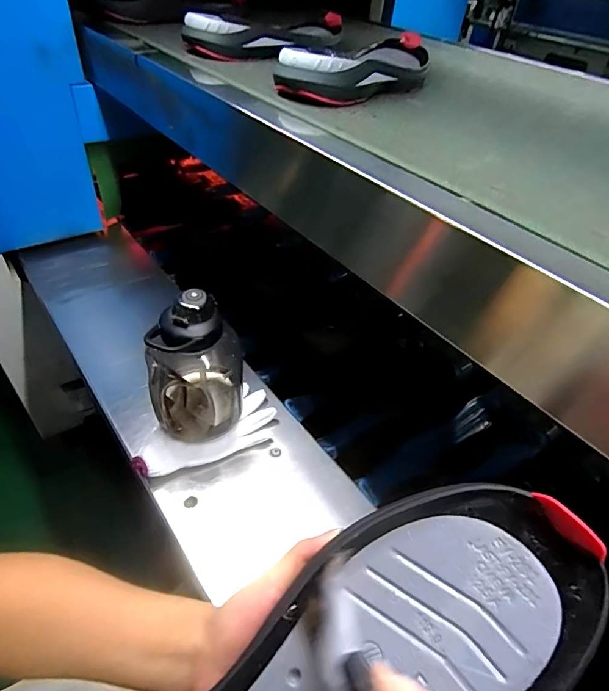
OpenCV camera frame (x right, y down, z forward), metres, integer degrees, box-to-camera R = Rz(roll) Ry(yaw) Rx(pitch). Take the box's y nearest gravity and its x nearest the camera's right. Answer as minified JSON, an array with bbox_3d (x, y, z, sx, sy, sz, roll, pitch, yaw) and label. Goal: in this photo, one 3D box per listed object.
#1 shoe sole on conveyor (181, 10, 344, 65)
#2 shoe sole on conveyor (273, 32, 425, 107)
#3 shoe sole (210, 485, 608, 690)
[{"bbox_3d":[-0.036,-0.507,0.703,0.111,0.052,0.309,36,52,28],"label":"shoe sole on conveyor"},{"bbox_3d":[0.096,-0.383,0.592,0.115,0.052,0.313,30,49,23],"label":"shoe sole on conveyor"},{"bbox_3d":[0.010,0.191,0.217,0.318,0.032,0.114,-38,55,-9],"label":"shoe sole"}]

